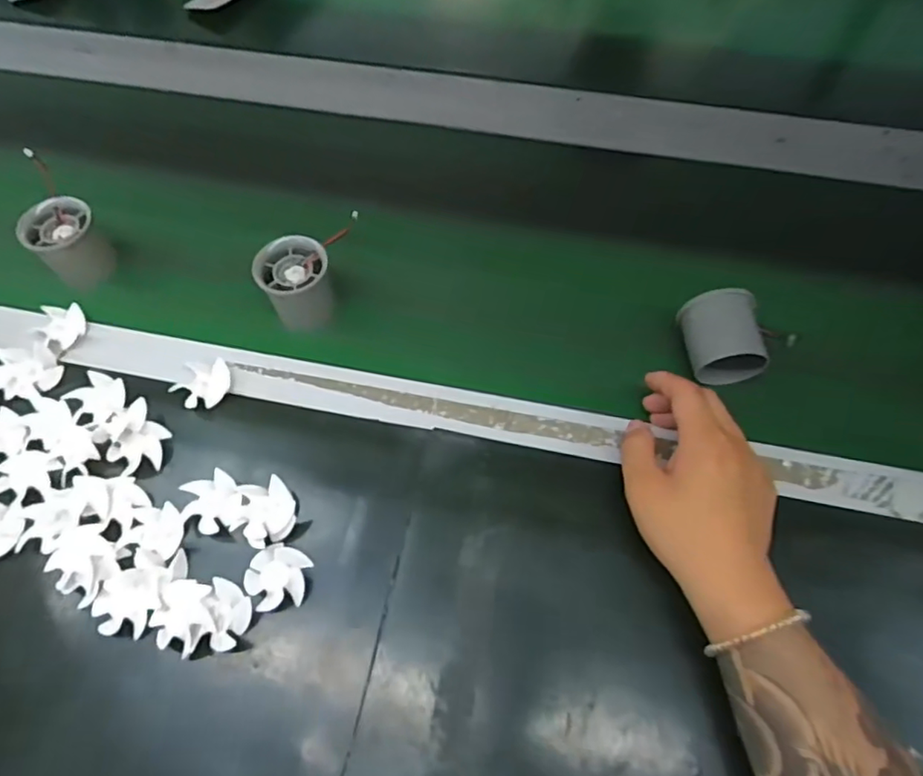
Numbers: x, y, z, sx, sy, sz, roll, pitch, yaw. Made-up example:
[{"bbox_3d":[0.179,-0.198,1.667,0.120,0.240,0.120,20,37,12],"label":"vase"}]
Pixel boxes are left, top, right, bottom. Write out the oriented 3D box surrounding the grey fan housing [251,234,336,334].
[{"bbox_3d":[-0.131,-0.081,0.474,0.055,0.066,0.057,-32,65,-15],"label":"grey fan housing"}]

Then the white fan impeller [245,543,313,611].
[{"bbox_3d":[-0.121,0.126,0.382,0.039,0.020,0.040,-1,62,1],"label":"white fan impeller"}]

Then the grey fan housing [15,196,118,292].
[{"bbox_3d":[-0.337,-0.124,0.504,0.053,0.059,0.047,-40,67,-18],"label":"grey fan housing"}]

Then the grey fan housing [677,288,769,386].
[{"bbox_3d":[0.192,-0.040,0.429,0.045,0.037,0.063,-4,62,0],"label":"grey fan housing"}]

